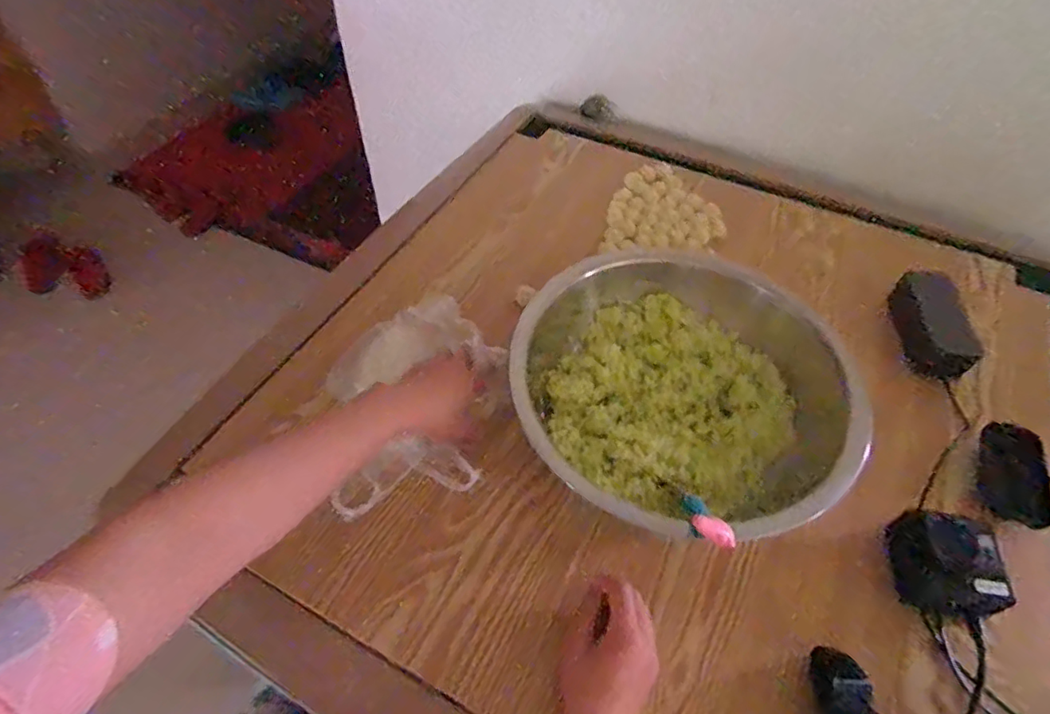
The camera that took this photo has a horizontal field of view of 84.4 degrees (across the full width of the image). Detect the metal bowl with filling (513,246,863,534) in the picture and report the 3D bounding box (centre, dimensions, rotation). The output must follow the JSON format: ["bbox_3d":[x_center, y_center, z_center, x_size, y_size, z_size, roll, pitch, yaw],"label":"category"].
[{"bbox_3d":[0.161,0.038,0.606,0.331,0.093,0.308,0,52,0],"label":"metal bowl with filling"}]

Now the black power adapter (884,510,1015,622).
[{"bbox_3d":[0.376,0.190,0.523,0.080,0.054,0.086,6,52,5],"label":"black power adapter"}]

